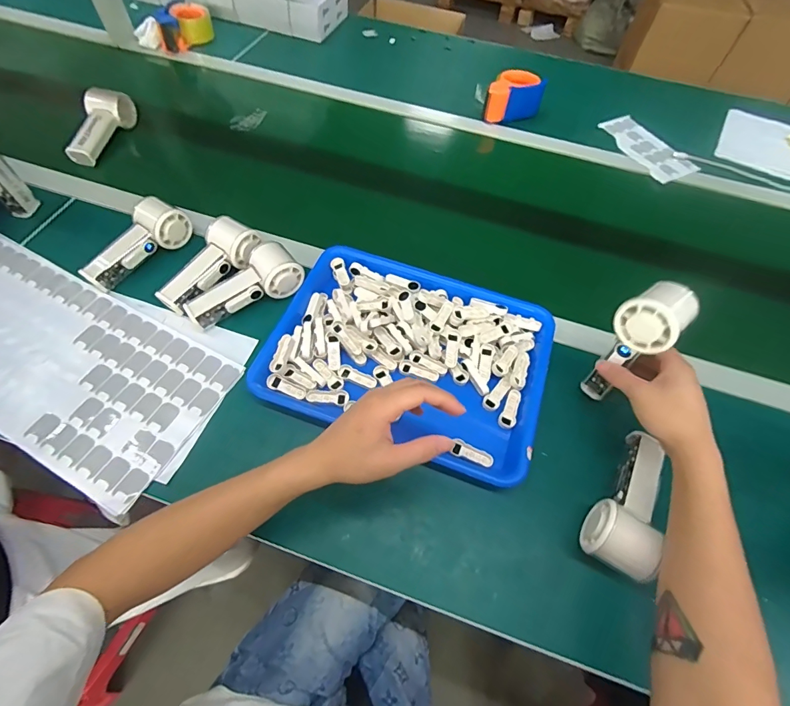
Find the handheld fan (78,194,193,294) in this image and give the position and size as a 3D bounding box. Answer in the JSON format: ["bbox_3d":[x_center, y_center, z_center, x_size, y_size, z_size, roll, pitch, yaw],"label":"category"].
[{"bbox_3d":[-0.365,-0.156,0.565,0.061,0.052,0.153,28,62,13],"label":"handheld fan"}]

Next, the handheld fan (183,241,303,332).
[{"bbox_3d":[-0.204,-0.091,0.540,0.155,0.051,0.062,-30,66,-19],"label":"handheld fan"}]

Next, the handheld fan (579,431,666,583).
[{"bbox_3d":[0.247,0.150,0.422,0.066,0.048,0.148,27,61,12],"label":"handheld fan"}]

